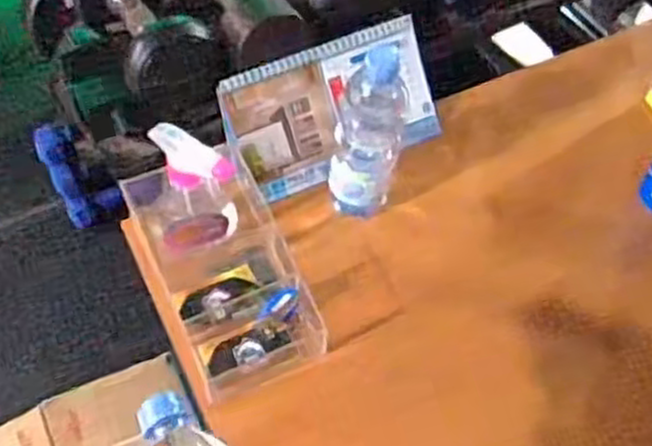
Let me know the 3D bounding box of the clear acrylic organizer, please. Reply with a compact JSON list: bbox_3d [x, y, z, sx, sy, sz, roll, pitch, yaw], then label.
[{"bbox_3d":[-0.106,0.043,0.801,0.125,0.108,0.234,-22,64,-15],"label":"clear acrylic organizer"}]

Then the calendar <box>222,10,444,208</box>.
[{"bbox_3d":[0.010,-0.133,0.889,0.246,0.098,0.108,-24,64,-16],"label":"calendar"}]

